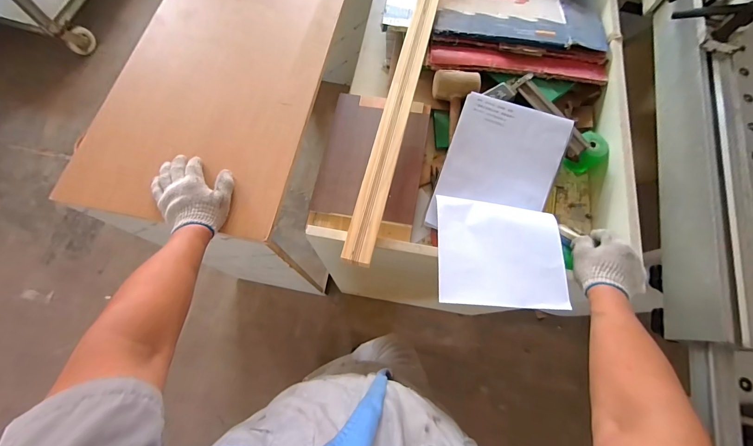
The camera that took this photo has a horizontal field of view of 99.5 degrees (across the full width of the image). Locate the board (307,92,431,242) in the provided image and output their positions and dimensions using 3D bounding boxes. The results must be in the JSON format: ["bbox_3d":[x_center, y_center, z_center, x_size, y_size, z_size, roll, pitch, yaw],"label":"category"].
[{"bbox_3d":[-0.009,-0.132,0.663,0.206,0.022,0.312,9,74,6],"label":"board"}]

